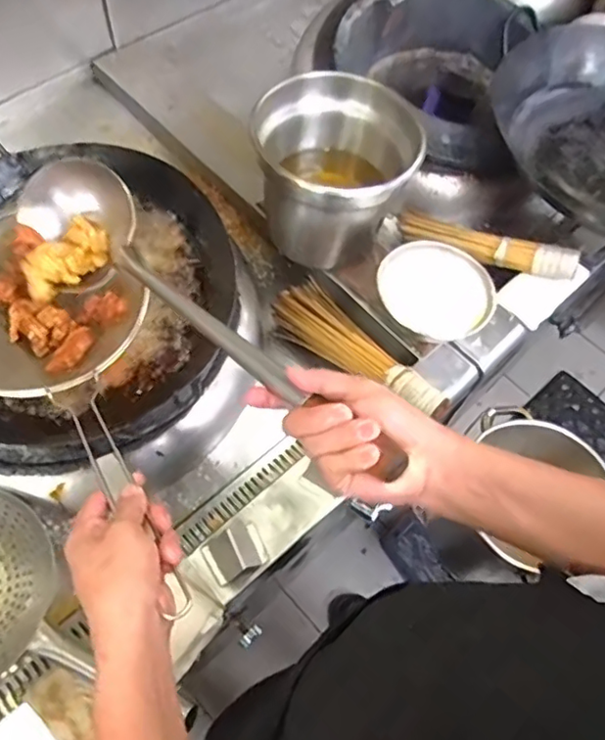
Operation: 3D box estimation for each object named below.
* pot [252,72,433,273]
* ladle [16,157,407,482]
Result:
[{"bbox_3d":[0.045,-0.285,0.865,0.207,0.198,0.207,2,61,-3],"label":"pot"},{"bbox_3d":[-0.103,-0.054,0.549,0.090,0.107,0.487,-40,59,-22],"label":"ladle"}]

